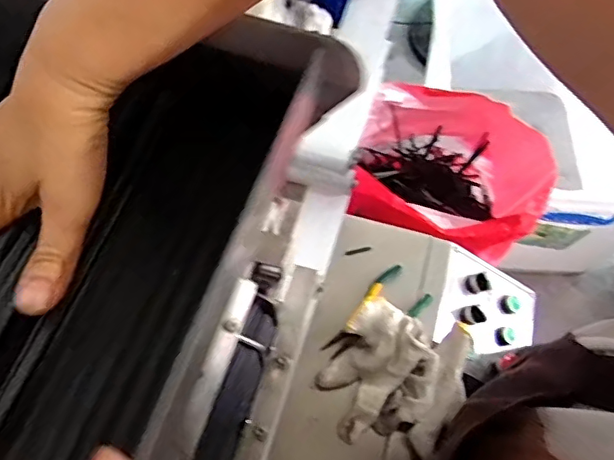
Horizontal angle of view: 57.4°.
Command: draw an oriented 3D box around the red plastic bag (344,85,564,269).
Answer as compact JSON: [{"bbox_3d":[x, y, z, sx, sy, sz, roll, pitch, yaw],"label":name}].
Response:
[{"bbox_3d":[0.224,-0.072,0.936,0.308,0.195,0.257,10,61,4],"label":"red plastic bag"}]

